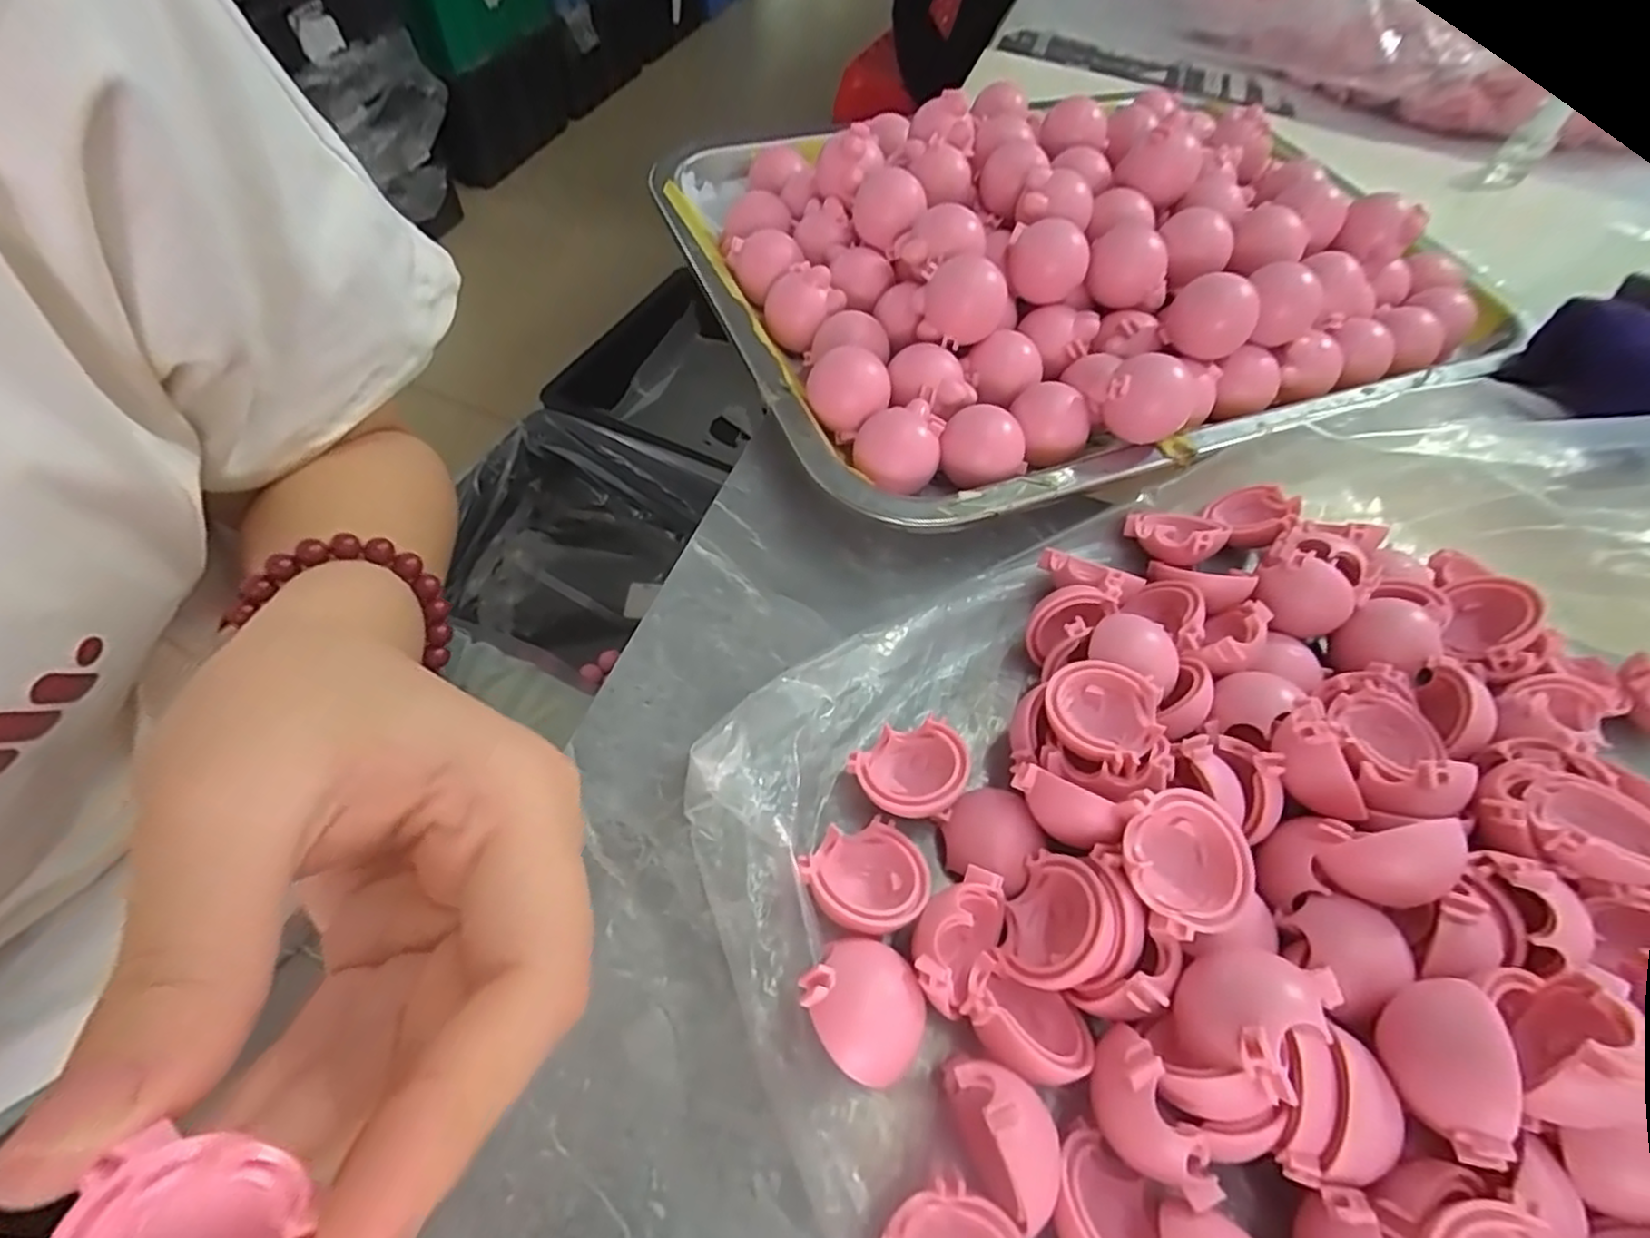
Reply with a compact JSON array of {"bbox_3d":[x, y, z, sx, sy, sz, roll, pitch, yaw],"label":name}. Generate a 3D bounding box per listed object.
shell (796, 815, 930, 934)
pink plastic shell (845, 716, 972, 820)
[{"bbox_3d":[0.011,0.063,0.175,0.028,0.016,0.028,0,56,-1],"label":"shell"},{"bbox_3d":[0.024,0.040,0.191,0.027,0.016,0.028,2,57,-4],"label":"pink plastic shell"}]

